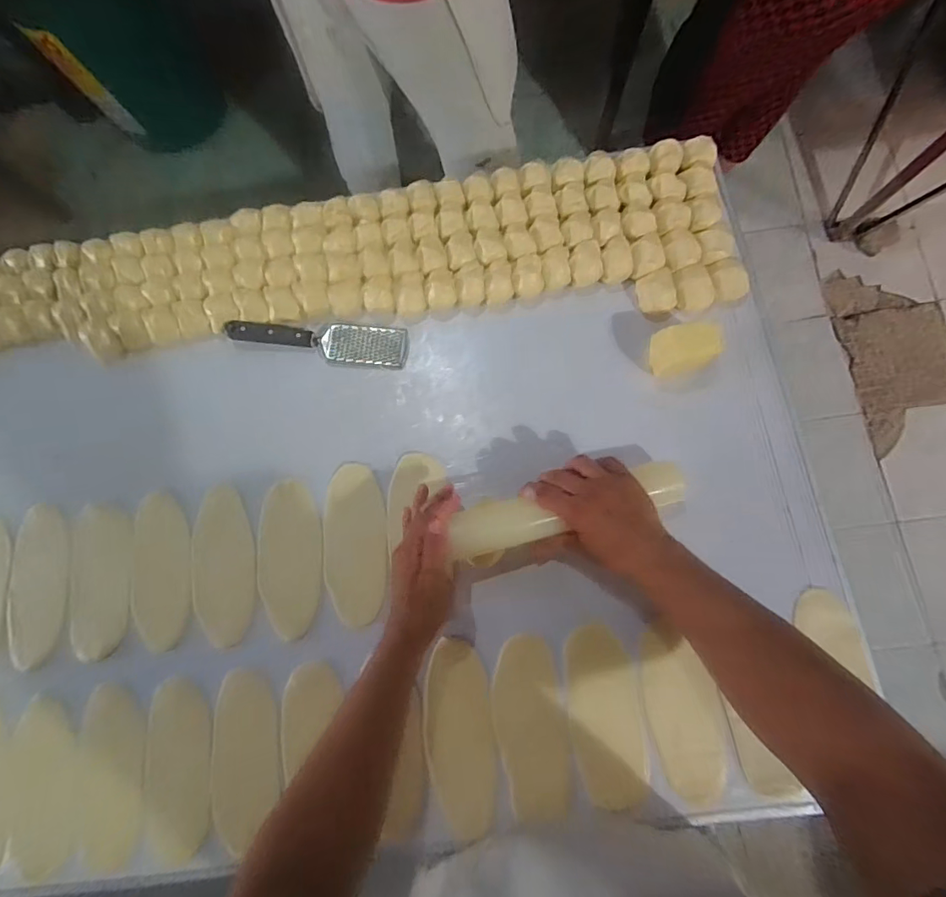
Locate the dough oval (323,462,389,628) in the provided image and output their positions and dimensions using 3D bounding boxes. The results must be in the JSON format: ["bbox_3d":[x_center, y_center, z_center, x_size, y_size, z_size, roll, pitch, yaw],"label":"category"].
[{"bbox_3d":[-0.140,0.111,0.568,0.076,0.008,0.183,-6,81,3],"label":"dough oval"}]

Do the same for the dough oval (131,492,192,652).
[{"bbox_3d":[-0.380,0.147,0.583,0.073,0.004,0.181,-10,80,2],"label":"dough oval"}]

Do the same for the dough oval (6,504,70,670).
[{"bbox_3d":[-0.540,0.168,0.596,0.079,0.009,0.188,-12,80,2],"label":"dough oval"}]

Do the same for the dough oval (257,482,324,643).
[{"bbox_3d":[-0.220,0.130,0.574,0.079,0.004,0.180,-7,81,3],"label":"dough oval"}]

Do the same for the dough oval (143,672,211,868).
[{"bbox_3d":[-0.331,0.355,0.535,0.080,0.014,0.175,-9,80,3],"label":"dough oval"}]

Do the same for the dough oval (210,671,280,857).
[{"bbox_3d":[-0.252,0.338,0.529,0.078,0.005,0.169,-8,74,6],"label":"dough oval"}]

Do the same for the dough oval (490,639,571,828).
[{"bbox_3d":[0.063,0.297,0.512,0.072,0.007,0.178,-11,80,2],"label":"dough oval"}]

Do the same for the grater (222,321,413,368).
[{"bbox_3d":[-0.199,-0.141,0.616,0.227,0.022,0.055,6,81,5],"label":"grater"}]

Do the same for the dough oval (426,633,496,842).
[{"bbox_3d":[-0.014,0.308,0.516,0.072,0.010,0.189,-7,81,3],"label":"dough oval"}]

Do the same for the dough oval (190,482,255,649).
[{"bbox_3d":[-0.303,0.139,0.578,0.078,0.006,0.184,-12,80,2],"label":"dough oval"}]

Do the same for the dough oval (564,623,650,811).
[{"bbox_3d":[0.141,0.283,0.511,0.071,0.012,0.173,-8,80,3],"label":"dough oval"}]

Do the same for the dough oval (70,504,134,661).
[{"bbox_3d":[-0.456,0.159,0.584,0.081,0.009,0.177,-8,80,3],"label":"dough oval"}]

